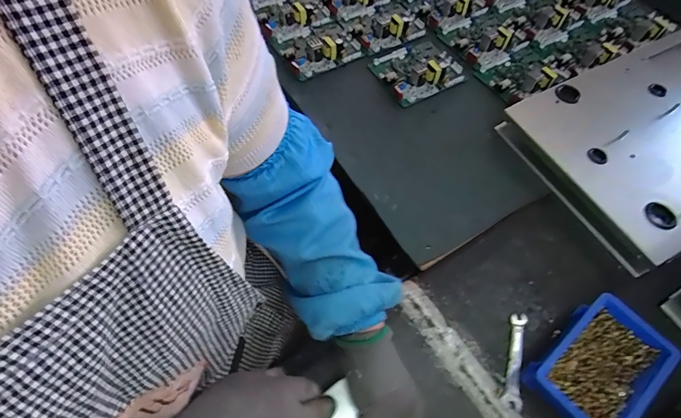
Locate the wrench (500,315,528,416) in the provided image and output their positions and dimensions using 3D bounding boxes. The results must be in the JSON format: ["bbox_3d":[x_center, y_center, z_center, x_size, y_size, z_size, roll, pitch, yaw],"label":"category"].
[{"bbox_3d":[0.225,0.194,0.469,0.024,0.009,0.115,13,64,10],"label":"wrench"}]

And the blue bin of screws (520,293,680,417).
[{"bbox_3d":[0.310,0.190,0.438,0.152,0.049,0.104,-36,68,-17],"label":"blue bin of screws"}]

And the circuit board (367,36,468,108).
[{"bbox_3d":[0.150,-0.283,0.696,0.153,0.029,0.151,-30,64,-12],"label":"circuit board"}]

